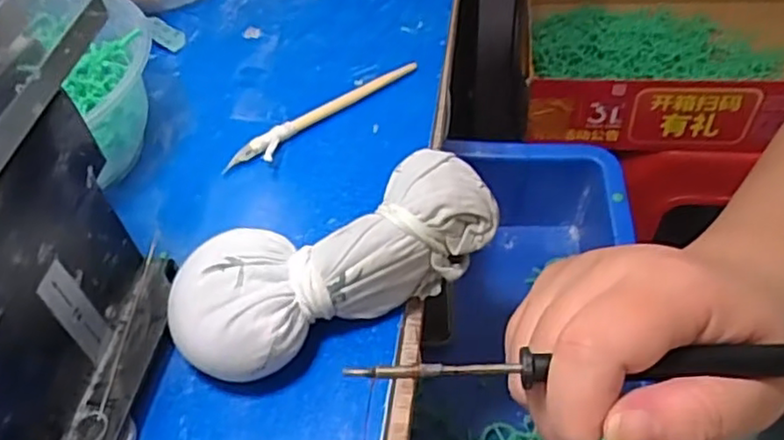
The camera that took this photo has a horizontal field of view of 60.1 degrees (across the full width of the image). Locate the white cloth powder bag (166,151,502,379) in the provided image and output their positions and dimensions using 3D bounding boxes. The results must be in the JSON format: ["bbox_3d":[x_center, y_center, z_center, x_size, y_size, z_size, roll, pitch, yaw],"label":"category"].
[{"bbox_3d":[-0.024,0.016,0.281,0.137,0.042,0.061,-26,54,-15],"label":"white cloth powder bag"}]

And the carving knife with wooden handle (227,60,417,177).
[{"bbox_3d":[-0.036,-0.059,0.363,0.118,0.008,0.016,-36,57,-22],"label":"carving knife with wooden handle"}]

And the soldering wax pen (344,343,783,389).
[{"bbox_3d":[0.070,0.042,0.195,0.163,0.006,0.008,-3,51,5],"label":"soldering wax pen"}]

